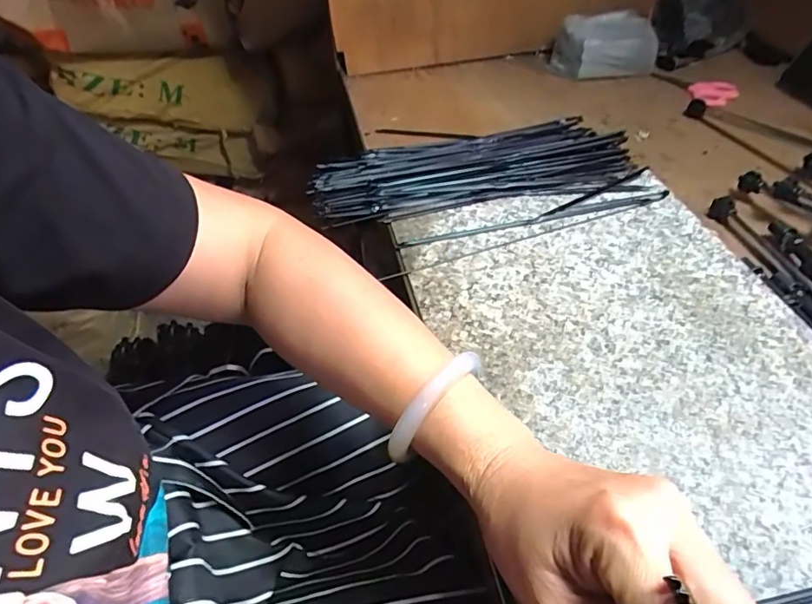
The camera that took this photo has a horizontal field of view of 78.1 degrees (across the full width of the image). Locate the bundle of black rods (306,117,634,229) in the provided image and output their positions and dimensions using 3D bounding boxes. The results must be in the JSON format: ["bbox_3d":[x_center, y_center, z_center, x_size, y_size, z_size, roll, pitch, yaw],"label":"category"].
[{"bbox_3d":[0.057,-0.132,0.476,0.287,0.024,0.116,-9,49,-5],"label":"bundle of black rods"}]

